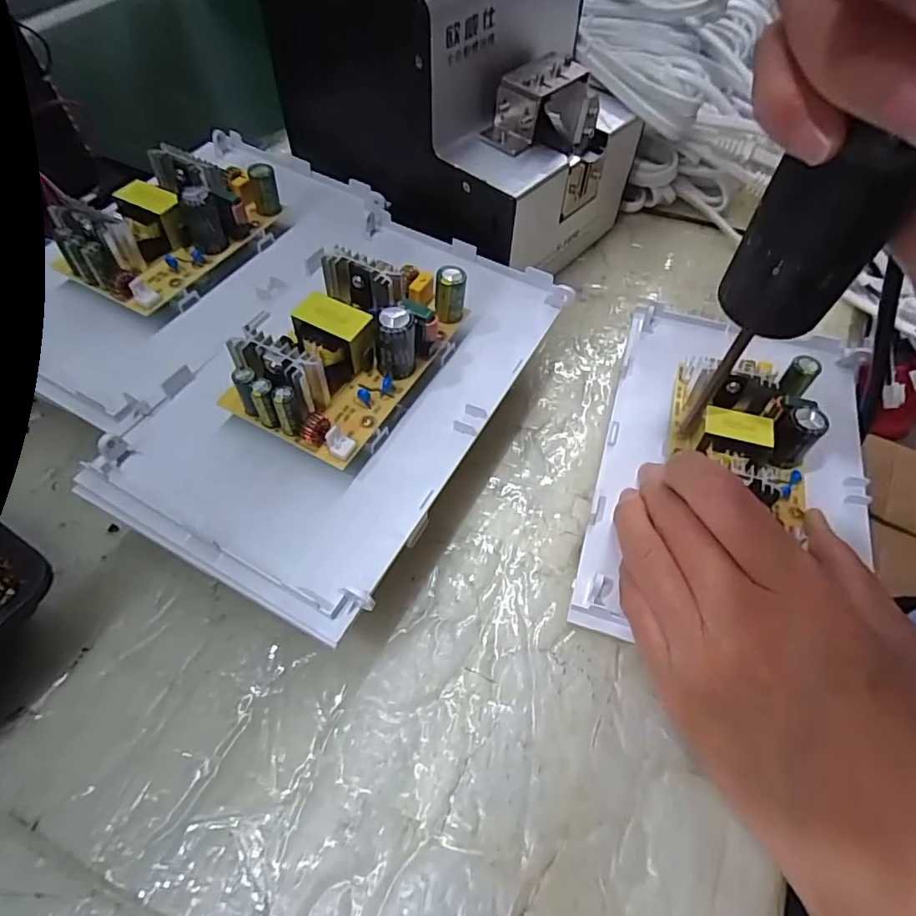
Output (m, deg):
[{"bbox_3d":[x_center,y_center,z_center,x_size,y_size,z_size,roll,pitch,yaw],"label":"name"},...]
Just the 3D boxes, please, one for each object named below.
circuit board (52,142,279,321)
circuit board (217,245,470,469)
[{"bbox_3d":[-0.139,-0.113,0.269,0.057,0.037,0.101,25,60,17],"label":"circuit board"},{"bbox_3d":[-0.043,-0.047,0.227,0.057,0.036,0.101,24,59,16],"label":"circuit board"}]

